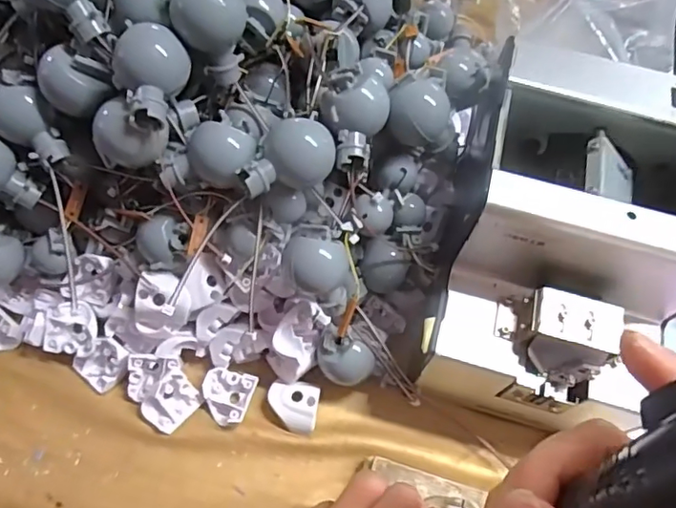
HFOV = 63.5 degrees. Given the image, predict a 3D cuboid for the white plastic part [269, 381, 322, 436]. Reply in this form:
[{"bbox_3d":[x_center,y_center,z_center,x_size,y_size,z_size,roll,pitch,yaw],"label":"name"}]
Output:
[{"bbox_3d":[-0.028,0.096,0.342,0.032,0.014,0.029,10,60,3],"label":"white plastic part"}]

